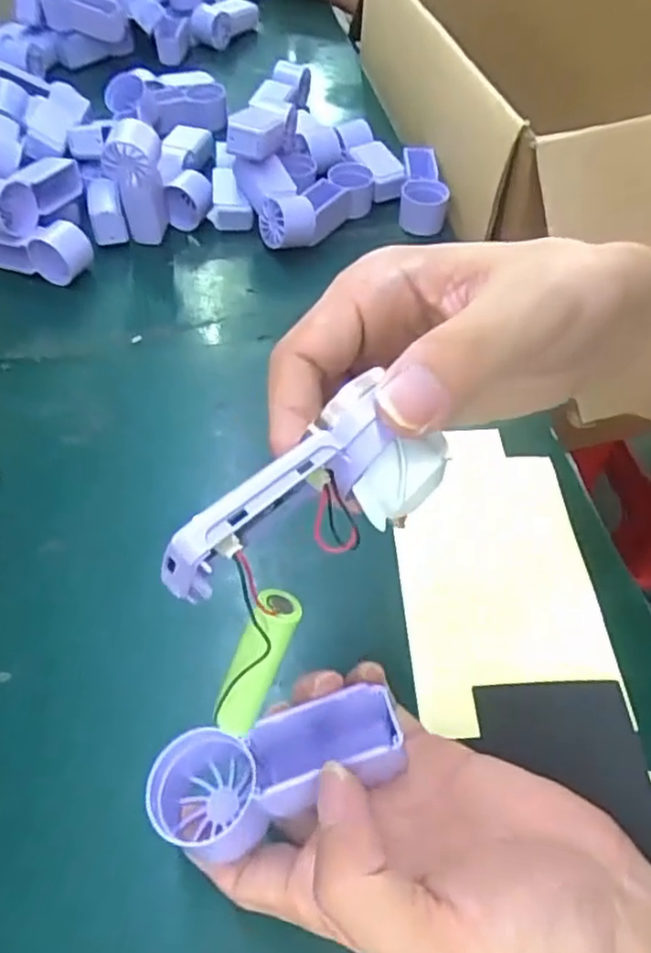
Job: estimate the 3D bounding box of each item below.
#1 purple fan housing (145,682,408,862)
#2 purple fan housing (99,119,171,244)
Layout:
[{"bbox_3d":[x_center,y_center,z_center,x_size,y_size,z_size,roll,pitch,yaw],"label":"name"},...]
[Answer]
[{"bbox_3d":[-0.019,0.109,0.253,0.094,0.037,0.036,-21,56,-3],"label":"purple fan housing"},{"bbox_3d":[-0.150,-0.232,0.536,0.038,0.092,0.033,-3,54,-4],"label":"purple fan housing"}]

